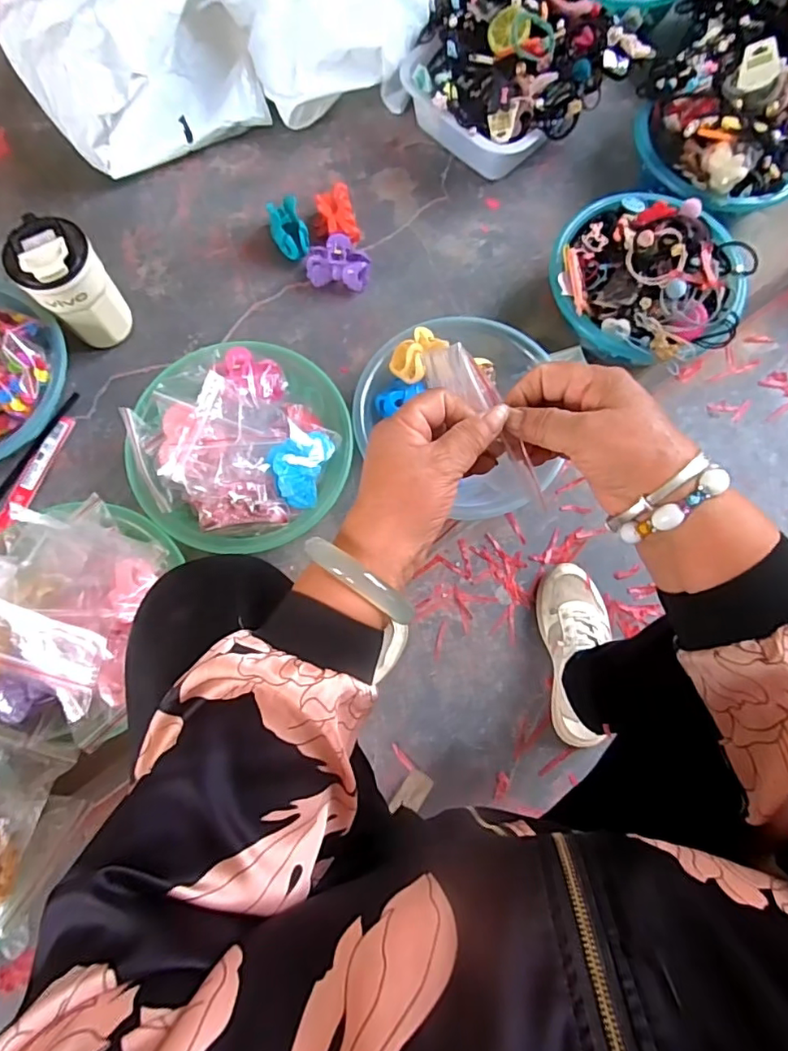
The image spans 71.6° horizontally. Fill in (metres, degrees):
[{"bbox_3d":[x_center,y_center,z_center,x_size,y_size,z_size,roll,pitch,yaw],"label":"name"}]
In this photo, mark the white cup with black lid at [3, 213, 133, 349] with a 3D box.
[{"bbox_3d":[-0.360,-0.267,0.628,0.075,0.150,0.080,0,75,0],"label":"white cup with black lid"}]

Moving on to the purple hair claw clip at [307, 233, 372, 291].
[{"bbox_3d":[-0.070,-0.334,0.700,0.078,0.052,0.042,3,75,1],"label":"purple hair claw clip"}]

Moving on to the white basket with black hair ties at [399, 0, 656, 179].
[{"bbox_3d":[0.150,-0.603,0.728,0.241,0.131,0.244,-42,79,-10],"label":"white basket with black hair ties"}]

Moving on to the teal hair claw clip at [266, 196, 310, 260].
[{"bbox_3d":[-0.136,-0.379,0.705,0.045,0.048,0.057,-18,76,-5],"label":"teal hair claw clip"}]

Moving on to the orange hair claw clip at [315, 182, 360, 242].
[{"bbox_3d":[-0.076,-0.408,0.723,0.049,0.040,0.087,-15,76,-4],"label":"orange hair claw clip"}]

